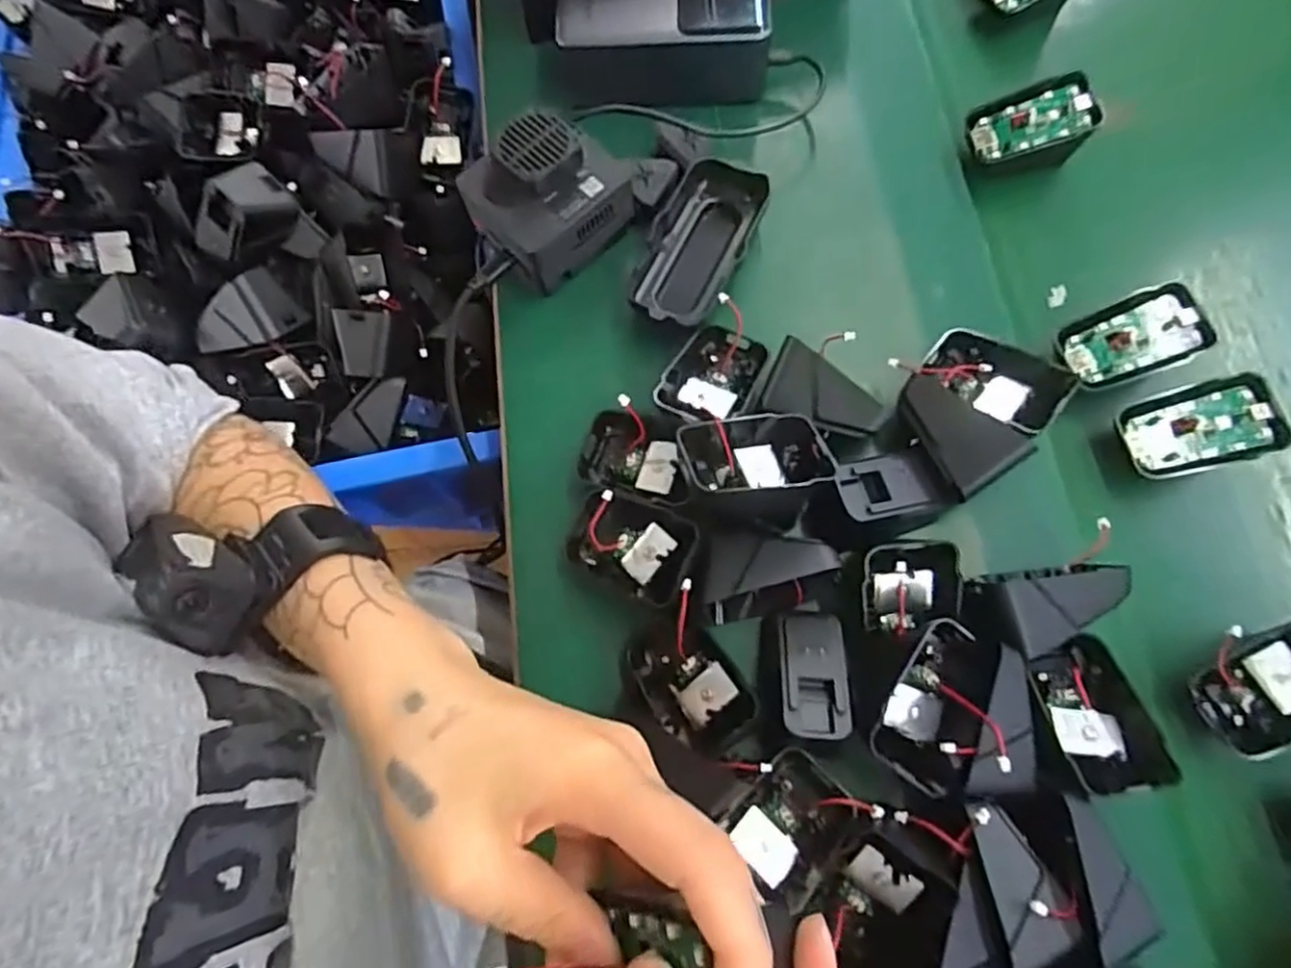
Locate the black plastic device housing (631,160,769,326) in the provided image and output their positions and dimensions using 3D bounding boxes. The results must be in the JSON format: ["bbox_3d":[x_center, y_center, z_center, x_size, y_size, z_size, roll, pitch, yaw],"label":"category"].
[{"bbox_3d":[0.031,-0.143,0.408,0.048,0.024,0.106,26,74,8],"label":"black plastic device housing"}]

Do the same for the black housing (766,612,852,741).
[{"bbox_3d":[0.078,0.089,0.321,0.032,0.013,0.059,1,54,0],"label":"black housing"}]

